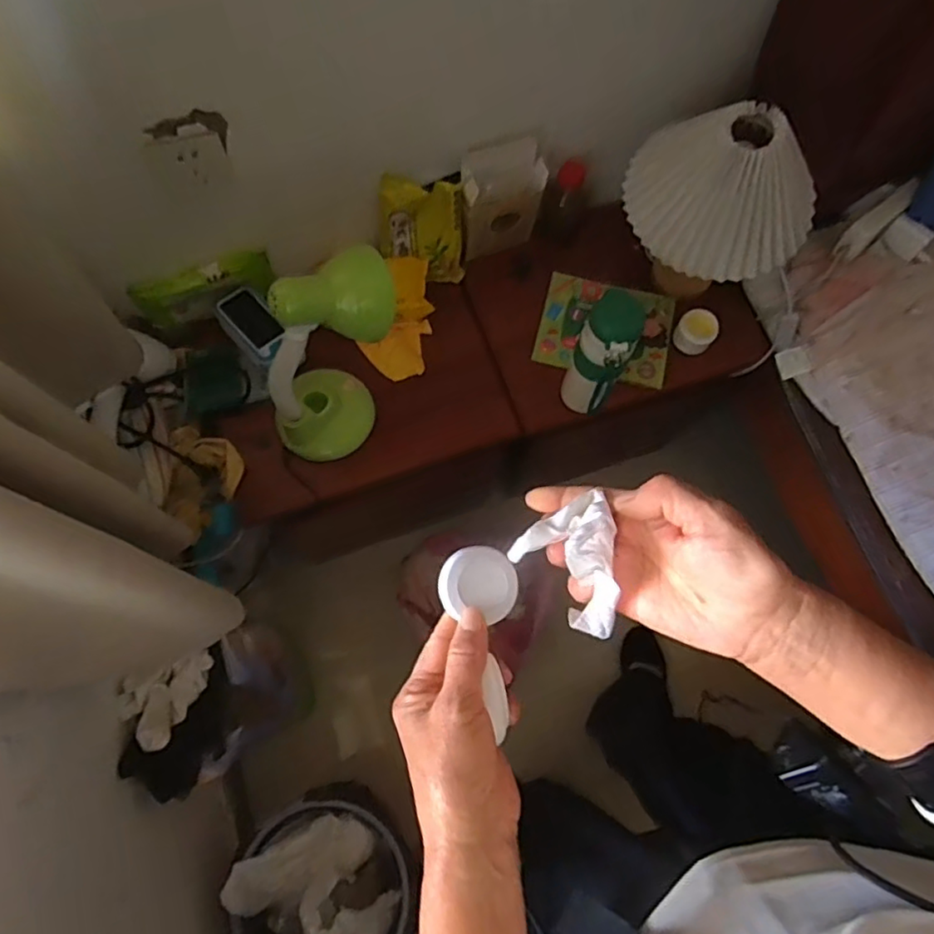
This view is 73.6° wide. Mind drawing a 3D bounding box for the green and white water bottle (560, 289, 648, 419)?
[{"bbox_3d":[0.184,-0.143,0.881,0.071,0.245,0.094,24,71,6],"label":"green and white water bottle"}]

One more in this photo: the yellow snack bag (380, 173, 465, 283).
[{"bbox_3d":[-0.068,-0.368,0.980,0.127,0.177,0.063,4,70,-1],"label":"yellow snack bag"}]

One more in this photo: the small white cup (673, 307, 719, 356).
[{"bbox_3d":[0.371,-0.218,1.010,0.061,0.059,0.059,1,71,-2],"label":"small white cup"}]

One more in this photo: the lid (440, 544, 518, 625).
[{"bbox_3d":[0.007,0.069,0.372,0.046,0.010,0.043,1,71,-2],"label":"lid"}]

